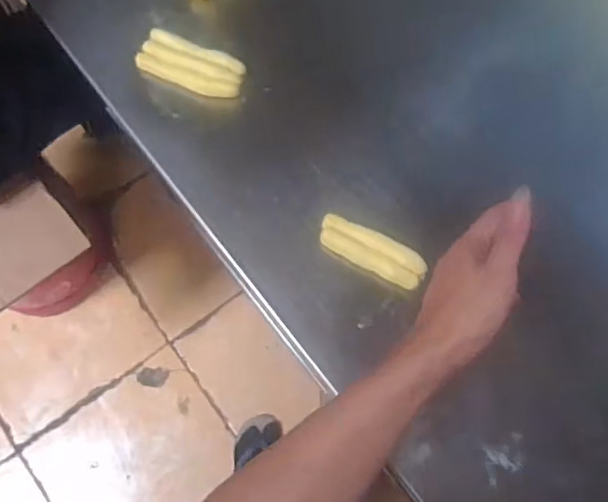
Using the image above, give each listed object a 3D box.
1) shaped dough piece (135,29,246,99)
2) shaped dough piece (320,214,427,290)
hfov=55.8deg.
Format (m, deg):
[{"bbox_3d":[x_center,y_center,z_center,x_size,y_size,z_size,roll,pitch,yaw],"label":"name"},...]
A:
[{"bbox_3d":[-0.118,-0.194,0.606,0.109,0.013,0.048,22,74,3],"label":"shaped dough piece"},{"bbox_3d":[0.065,-0.001,0.550,0.106,0.013,0.039,30,75,6],"label":"shaped dough piece"}]

